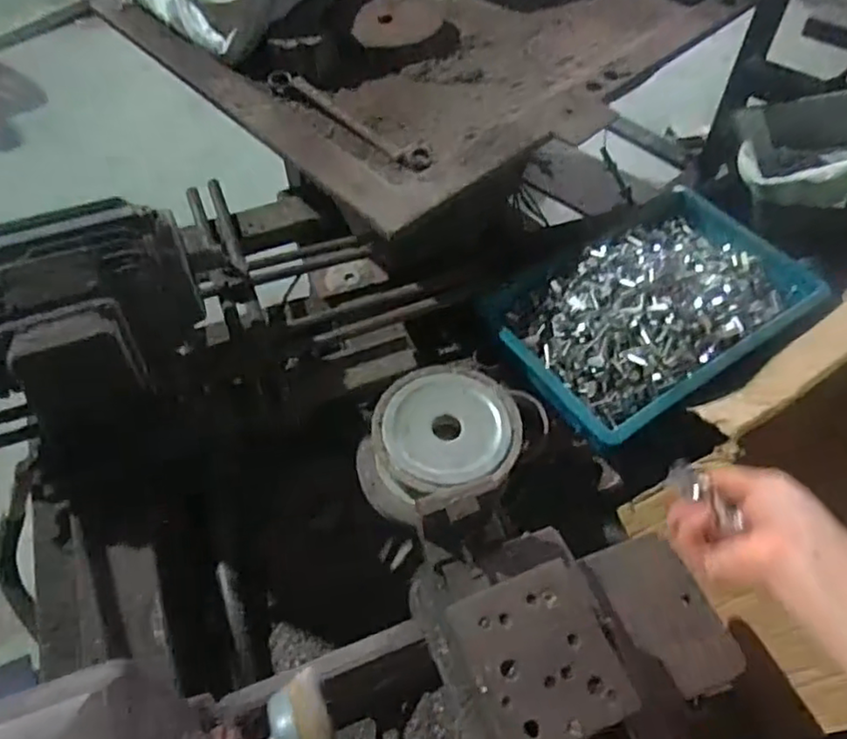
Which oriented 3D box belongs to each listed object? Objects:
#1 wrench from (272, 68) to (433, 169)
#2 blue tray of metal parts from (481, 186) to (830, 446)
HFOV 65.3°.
[{"bbox_3d":[-0.109,-0.338,0.877,0.310,0.019,0.033,36,62,24],"label":"wrench"},{"bbox_3d":[0.279,-0.085,0.820,0.376,0.071,0.258,-28,58,-19],"label":"blue tray of metal parts"}]

